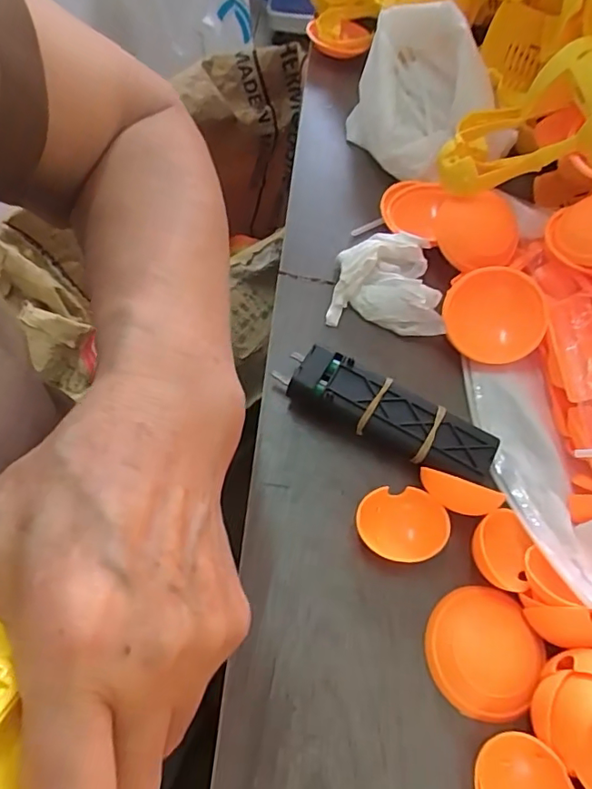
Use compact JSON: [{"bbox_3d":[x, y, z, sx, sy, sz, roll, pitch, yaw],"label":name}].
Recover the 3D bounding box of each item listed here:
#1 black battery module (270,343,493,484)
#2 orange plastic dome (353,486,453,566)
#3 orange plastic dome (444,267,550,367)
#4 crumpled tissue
[{"bbox_3d":[0.046,0.011,0.282,0.115,0.021,0.030,27,63,11],"label":"black battery module"},{"bbox_3d":[0.051,0.064,0.261,0.042,0.014,0.034,13,61,4],"label":"orange plastic dome"},{"bbox_3d":[0.114,-0.045,0.308,0.054,0.017,0.054,14,87,21],"label":"orange plastic dome"},{"bbox_3d":[0.055,-0.068,0.326,0.063,0.021,0.062,7,61,0],"label":"crumpled tissue"}]

